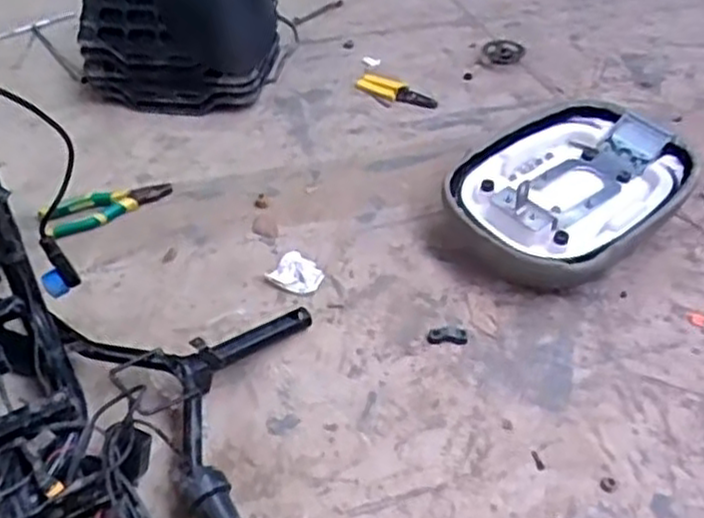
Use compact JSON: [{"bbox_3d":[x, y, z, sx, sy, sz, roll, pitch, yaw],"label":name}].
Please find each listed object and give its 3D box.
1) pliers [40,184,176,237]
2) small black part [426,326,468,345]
[{"bbox_3d":[-0.375,-0.079,1.177,0.195,0.018,0.085,-17,48,-17],"label":"pliers"},{"bbox_3d":[0.125,0.100,0.998,0.051,0.005,0.029,6,45,6],"label":"small black part"}]

